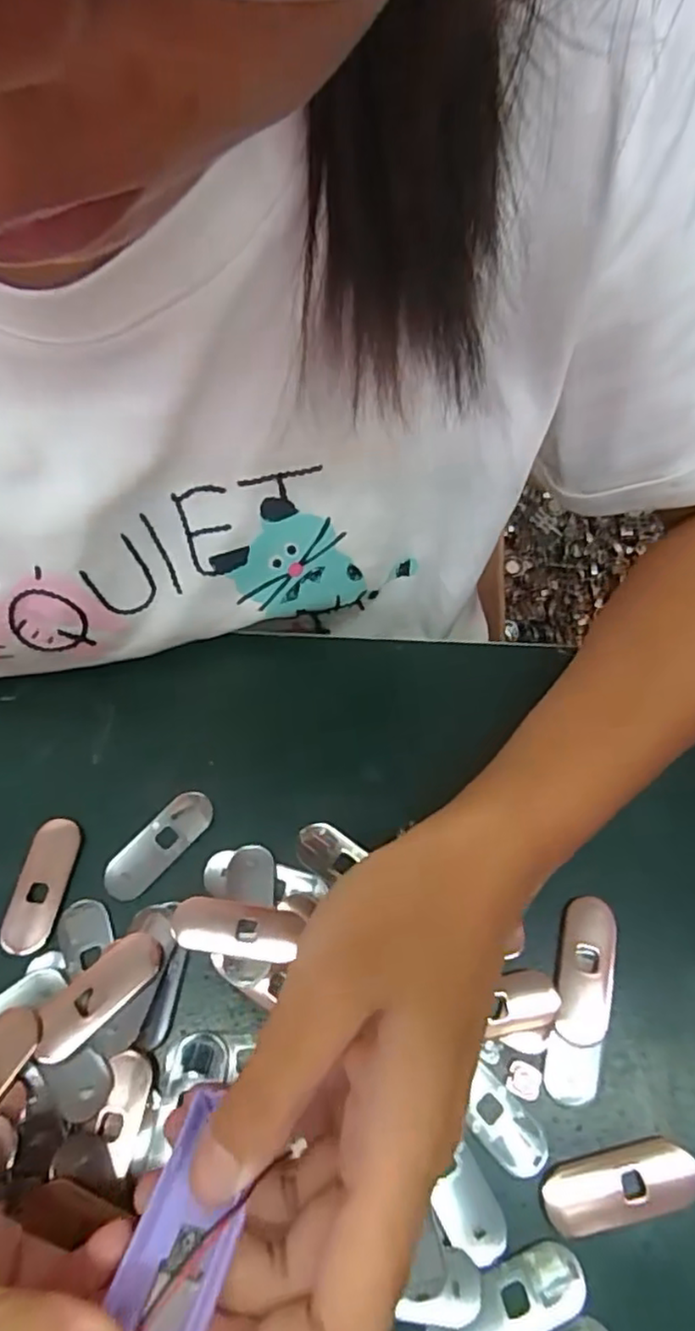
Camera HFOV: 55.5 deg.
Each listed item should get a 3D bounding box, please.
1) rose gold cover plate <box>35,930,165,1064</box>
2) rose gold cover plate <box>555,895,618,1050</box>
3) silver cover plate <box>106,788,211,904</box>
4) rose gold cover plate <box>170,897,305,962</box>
[{"bbox_3d":[-0.089,0.118,0.237,0.019,0.004,0.049,39,61,21],"label":"rose gold cover plate"},{"bbox_3d":[0.088,0.111,0.241,0.019,0.005,0.048,12,64,6],"label":"rose gold cover plate"},{"bbox_3d":[-0.075,0.072,0.265,0.019,0.004,0.049,38,70,17],"label":"silver cover plate"},{"bbox_3d":[-0.042,0.098,0.247,0.048,0.004,0.018,4,63,11],"label":"rose gold cover plate"}]

